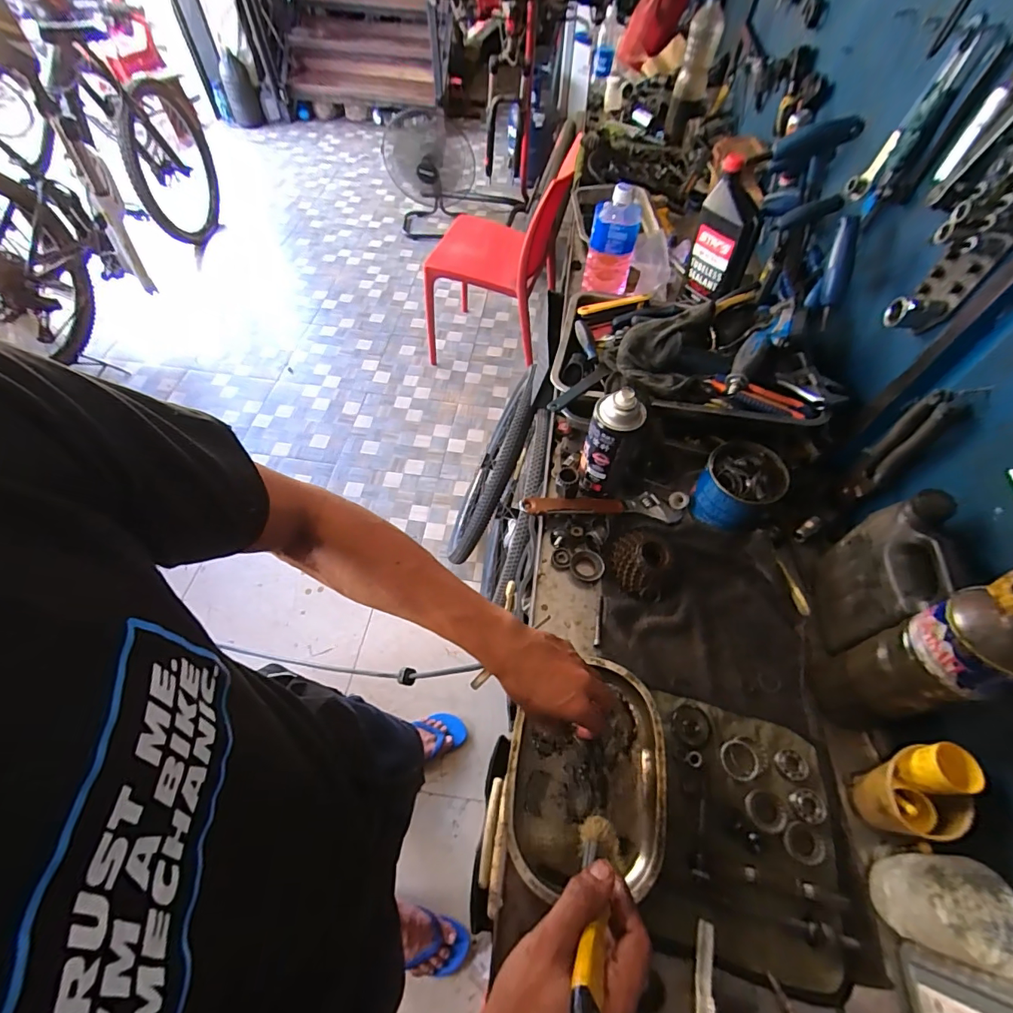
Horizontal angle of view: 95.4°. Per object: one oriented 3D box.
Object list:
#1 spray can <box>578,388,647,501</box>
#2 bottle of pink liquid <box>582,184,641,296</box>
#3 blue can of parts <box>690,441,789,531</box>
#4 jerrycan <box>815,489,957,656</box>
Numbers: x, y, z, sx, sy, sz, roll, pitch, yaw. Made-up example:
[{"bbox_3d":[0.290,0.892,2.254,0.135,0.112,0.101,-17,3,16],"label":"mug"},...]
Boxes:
[{"bbox_3d":[0.138,-0.078,0.620,0.066,0.183,0.052,17,59,9],"label":"spray can"},{"bbox_3d":[0.194,-0.484,0.840,0.083,0.164,0.078,13,58,6],"label":"bottle of pink liquid"},{"bbox_3d":[0.319,-0.029,0.640,0.095,0.085,0.100,1,58,-2],"label":"blue can of parts"},{"bbox_3d":[0.418,0.081,0.515,0.052,0.194,0.127,12,58,5],"label":"jerrycan"}]

